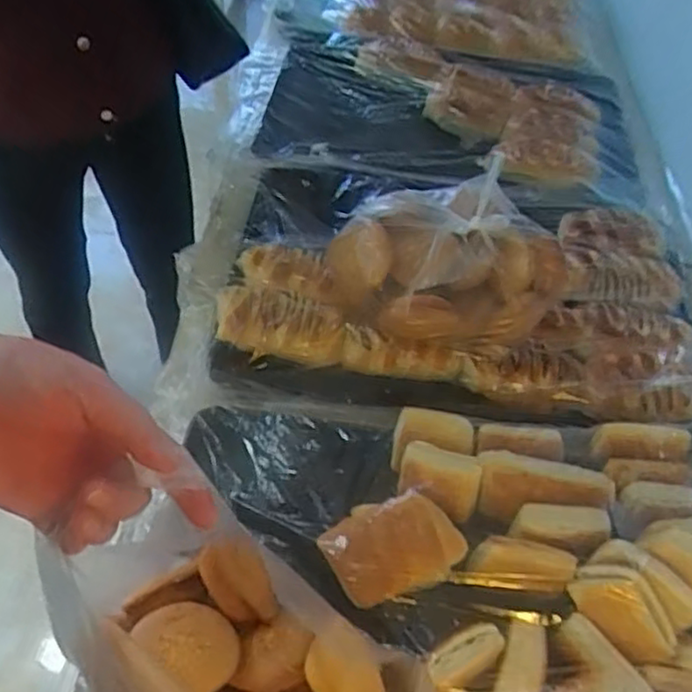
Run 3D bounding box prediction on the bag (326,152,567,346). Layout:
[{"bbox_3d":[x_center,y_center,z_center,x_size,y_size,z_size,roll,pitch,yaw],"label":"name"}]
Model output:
[{"bbox_3d":[0.107,-0.093,0.781,0.236,0.154,0.177,35,55,22],"label":"bag"}]

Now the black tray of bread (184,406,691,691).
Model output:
[{"bbox_3d":[0.118,0.226,0.593,0.571,0.066,0.436,8,50,1],"label":"black tray of bread"}]

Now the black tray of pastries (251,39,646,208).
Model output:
[{"bbox_3d":[0.172,-0.380,1.162,0.606,0.067,0.408,11,50,3],"label":"black tray of pastries"}]

